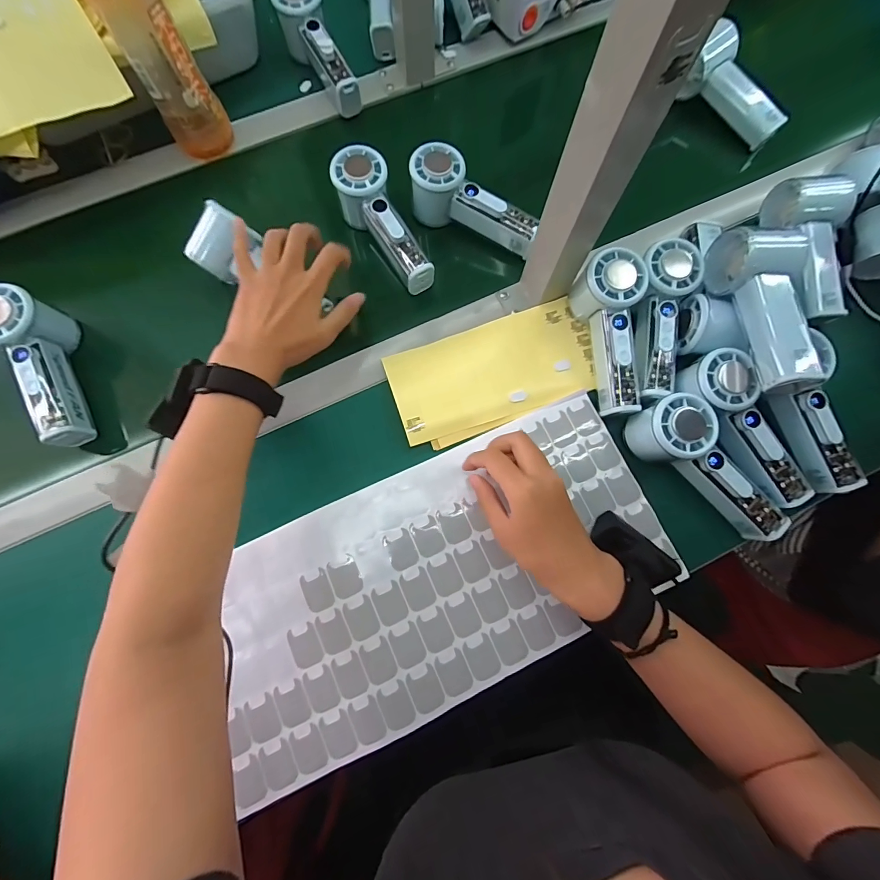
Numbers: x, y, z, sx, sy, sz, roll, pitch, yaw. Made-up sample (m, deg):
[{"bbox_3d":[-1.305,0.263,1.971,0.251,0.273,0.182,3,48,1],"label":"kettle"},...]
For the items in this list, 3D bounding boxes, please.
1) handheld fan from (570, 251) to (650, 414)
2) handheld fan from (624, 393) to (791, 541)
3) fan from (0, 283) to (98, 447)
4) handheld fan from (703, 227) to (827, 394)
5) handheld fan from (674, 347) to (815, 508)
[{"bbox_3d":[0.168,-0.102,0.388,0.054,0.052,0.151,-6,91,-3],"label":"handheld fan"},{"bbox_3d":[0.246,0.026,0.351,0.156,0.051,0.056,44,79,9],"label":"handheld fan"},{"bbox_3d":[-0.384,-0.068,0.382,0.049,0.057,0.154,-23,91,-6],"label":"fan"},{"bbox_3d":[0.295,-0.116,0.349,0.056,0.048,0.156,-5,76,-2],"label":"handheld fan"},{"bbox_3d":[0.284,-0.012,0.360,0.055,0.040,0.153,-33,91,-9],"label":"handheld fan"}]

